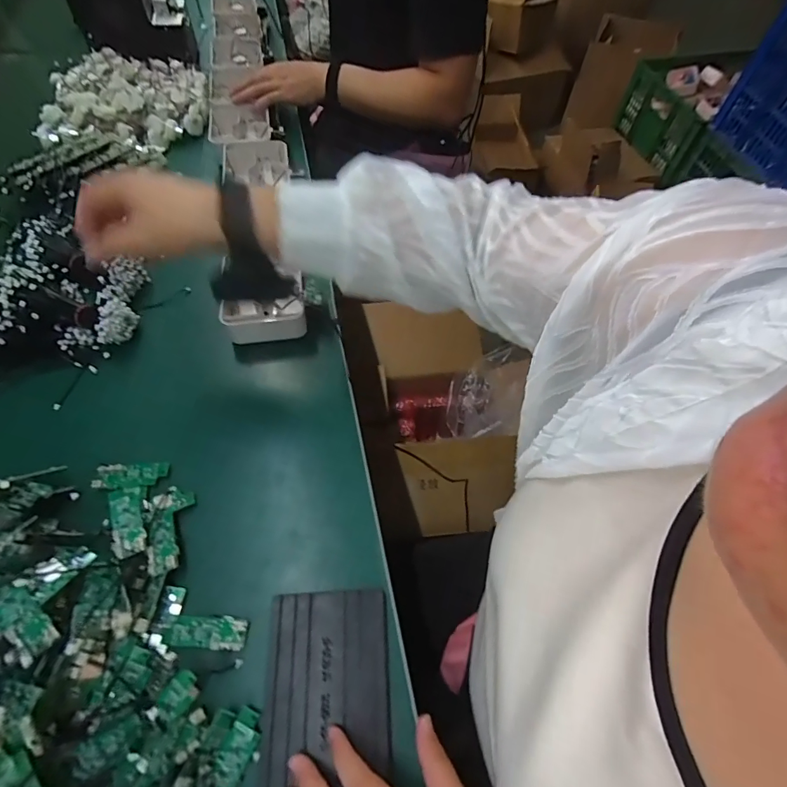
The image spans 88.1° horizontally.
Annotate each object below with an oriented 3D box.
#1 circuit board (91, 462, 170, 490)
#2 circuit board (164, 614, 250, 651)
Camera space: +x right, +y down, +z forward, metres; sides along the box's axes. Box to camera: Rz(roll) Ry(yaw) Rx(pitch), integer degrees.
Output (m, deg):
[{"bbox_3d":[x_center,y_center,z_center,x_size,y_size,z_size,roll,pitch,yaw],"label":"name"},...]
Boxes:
[{"bbox_3d":[-0.269,0.084,0.418,0.069,0.006,0.025,-3,61,-2],"label":"circuit board"},{"bbox_3d":[-0.162,0.206,0.353,0.067,0.005,0.024,4,61,1],"label":"circuit board"}]

